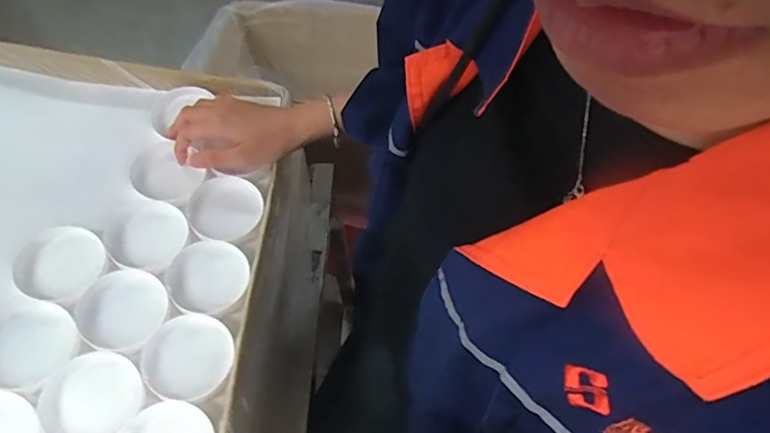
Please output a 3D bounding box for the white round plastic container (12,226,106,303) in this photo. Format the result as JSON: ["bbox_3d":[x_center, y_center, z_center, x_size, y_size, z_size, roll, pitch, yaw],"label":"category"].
[{"bbox_3d":[-0.307,0.044,0.492,0.074,0.018,0.076,0,57,0],"label":"white round plastic container"}]

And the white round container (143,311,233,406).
[{"bbox_3d":[-0.177,0.125,0.465,0.070,0.012,0.075,26,61,16],"label":"white round container"}]

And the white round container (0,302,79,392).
[{"bbox_3d":[-0.311,0.112,0.451,0.075,0.020,0.074,0,57,0],"label":"white round container"}]

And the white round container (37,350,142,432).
[{"bbox_3d":[-0.247,0.153,0.437,0.072,0.018,0.074,28,61,17],"label":"white round container"}]

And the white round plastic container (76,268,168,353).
[{"bbox_3d":[-0.241,0.087,0.480,0.073,0.019,0.074,0,57,0],"label":"white round plastic container"}]

